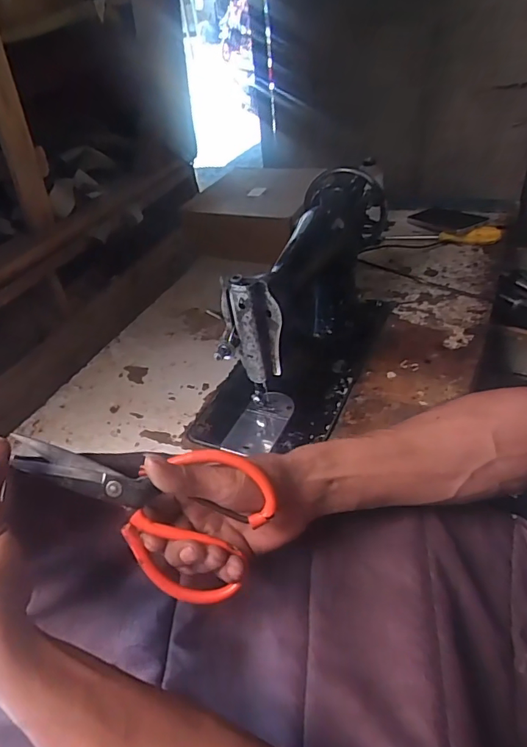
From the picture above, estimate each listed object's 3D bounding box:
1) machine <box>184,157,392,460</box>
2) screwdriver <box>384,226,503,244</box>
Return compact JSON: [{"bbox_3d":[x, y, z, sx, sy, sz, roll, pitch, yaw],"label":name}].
[{"bbox_3d":[0.052,-0.106,0.651,0.170,0.194,0.390,13,43,24],"label":"machine"},{"bbox_3d":[0.344,-0.273,0.915,0.210,0.034,0.032,12,42,22],"label":"screwdriver"}]

